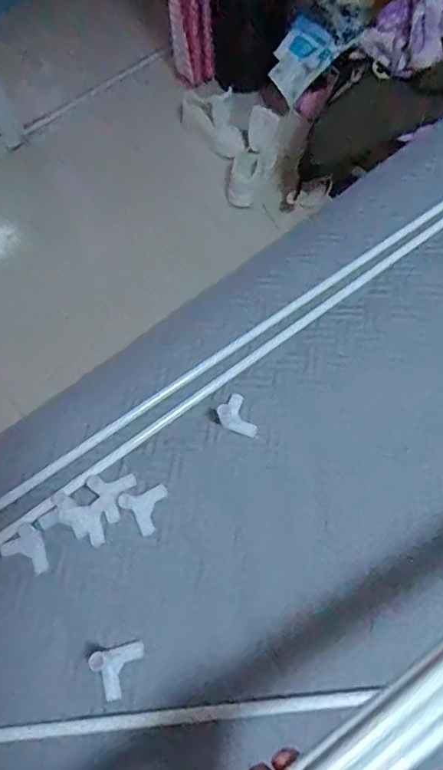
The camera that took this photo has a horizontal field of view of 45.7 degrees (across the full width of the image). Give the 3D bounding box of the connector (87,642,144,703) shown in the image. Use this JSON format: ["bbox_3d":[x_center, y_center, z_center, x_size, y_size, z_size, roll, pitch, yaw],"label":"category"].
[{"bbox_3d":[-0.120,0.338,0.625,0.057,0.042,0.058,-21,66,-6],"label":"connector"}]

